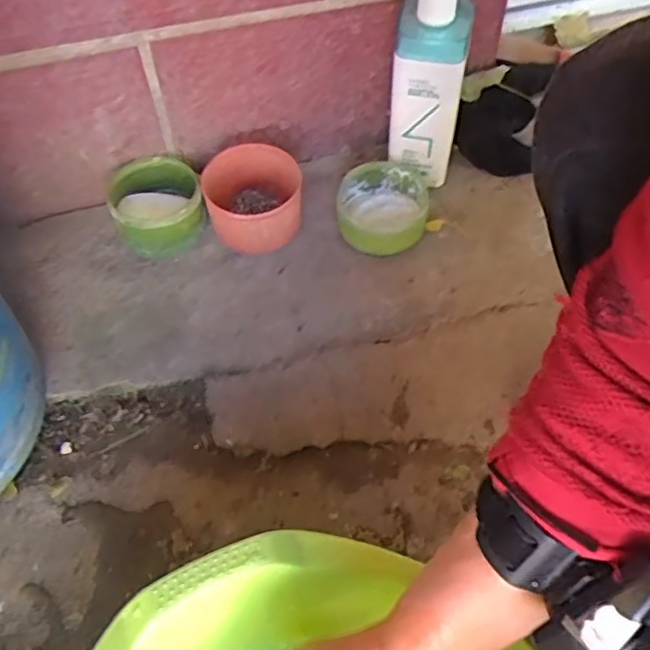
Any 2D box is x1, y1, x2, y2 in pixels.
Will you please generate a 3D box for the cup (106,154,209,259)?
[{"bbox_3d":[-0.186,-0.133,0.751,0.098,0.058,0.106,-19,59,-10],"label":"cup"}]

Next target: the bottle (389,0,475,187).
[{"bbox_3d":[0.109,-0.267,0.694,0.075,0.281,0.065,13,56,10],"label":"bottle"}]

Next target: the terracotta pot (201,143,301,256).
[{"bbox_3d":[-0.078,-0.134,0.737,0.101,0.072,0.101,0,54,1],"label":"terracotta pot"}]

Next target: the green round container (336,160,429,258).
[{"bbox_3d":[0.065,-0.132,0.752,0.097,0.043,0.099,0,54,1],"label":"green round container"}]

